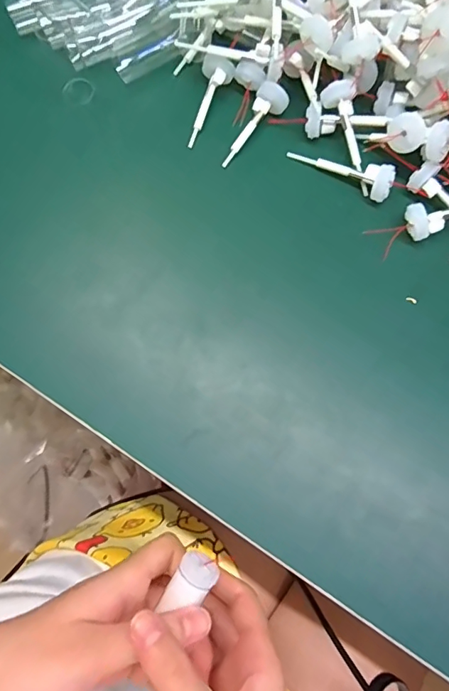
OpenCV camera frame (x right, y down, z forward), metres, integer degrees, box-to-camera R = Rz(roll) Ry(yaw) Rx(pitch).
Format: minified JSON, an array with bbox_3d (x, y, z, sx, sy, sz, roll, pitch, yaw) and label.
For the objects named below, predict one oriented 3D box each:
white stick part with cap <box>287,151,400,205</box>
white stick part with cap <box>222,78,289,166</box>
[{"bbox_3d":[0.070,-0.107,0.283,0.066,0.016,0.018,22,77,6],"label":"white stick part with cap"},{"bbox_3d":[0.019,-0.138,0.292,0.019,0.016,0.057,30,77,8],"label":"white stick part with cap"}]

